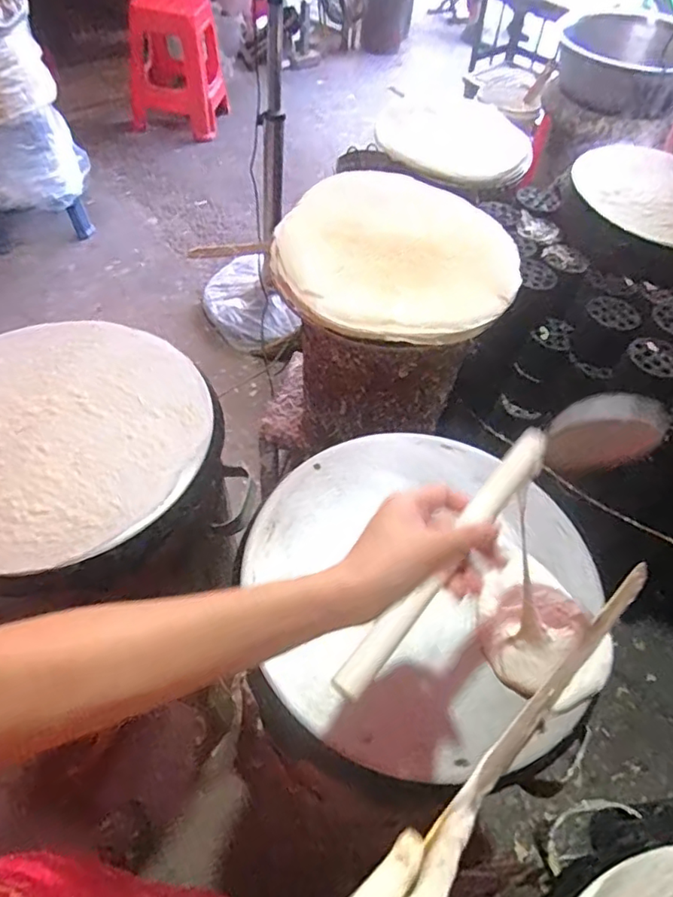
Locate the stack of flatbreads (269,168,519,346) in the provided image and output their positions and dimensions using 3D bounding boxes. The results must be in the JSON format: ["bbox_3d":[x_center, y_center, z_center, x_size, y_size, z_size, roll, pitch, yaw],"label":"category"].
[{"bbox_3d":[0.091,-0.305,0.889,0.374,0.050,0.365,27,56,14],"label":"stack of flatbreads"}]

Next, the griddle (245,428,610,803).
[{"bbox_3d":[0.095,0.137,0.597,0.363,0.034,0.379,2,54,-3],"label":"griddle"}]

